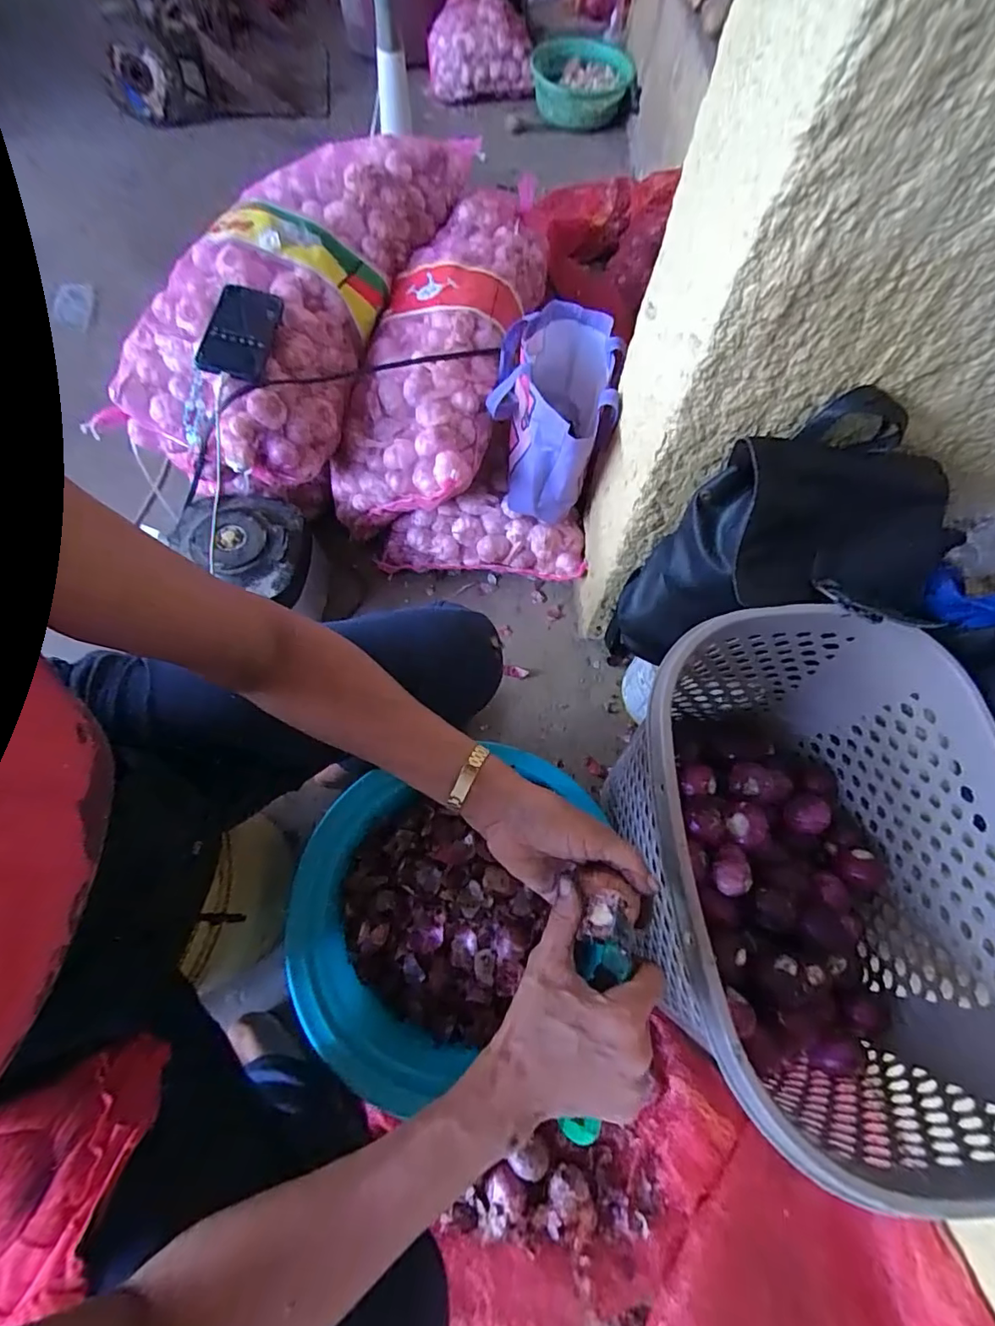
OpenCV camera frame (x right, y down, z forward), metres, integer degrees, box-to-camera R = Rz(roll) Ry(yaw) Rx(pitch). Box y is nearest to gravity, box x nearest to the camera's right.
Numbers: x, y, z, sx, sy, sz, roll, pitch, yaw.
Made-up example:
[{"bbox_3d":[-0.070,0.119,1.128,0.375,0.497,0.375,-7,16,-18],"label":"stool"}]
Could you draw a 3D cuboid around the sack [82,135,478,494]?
[{"bbox_3d":[-0.309,-0.591,0.844,0.298,0.170,0.679,19,67,5],"label":"sack"}]

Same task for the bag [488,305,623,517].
[{"bbox_3d":[0.077,-0.374,0.804,0.176,0.204,0.227,11,66,2],"label":"bag"}]

